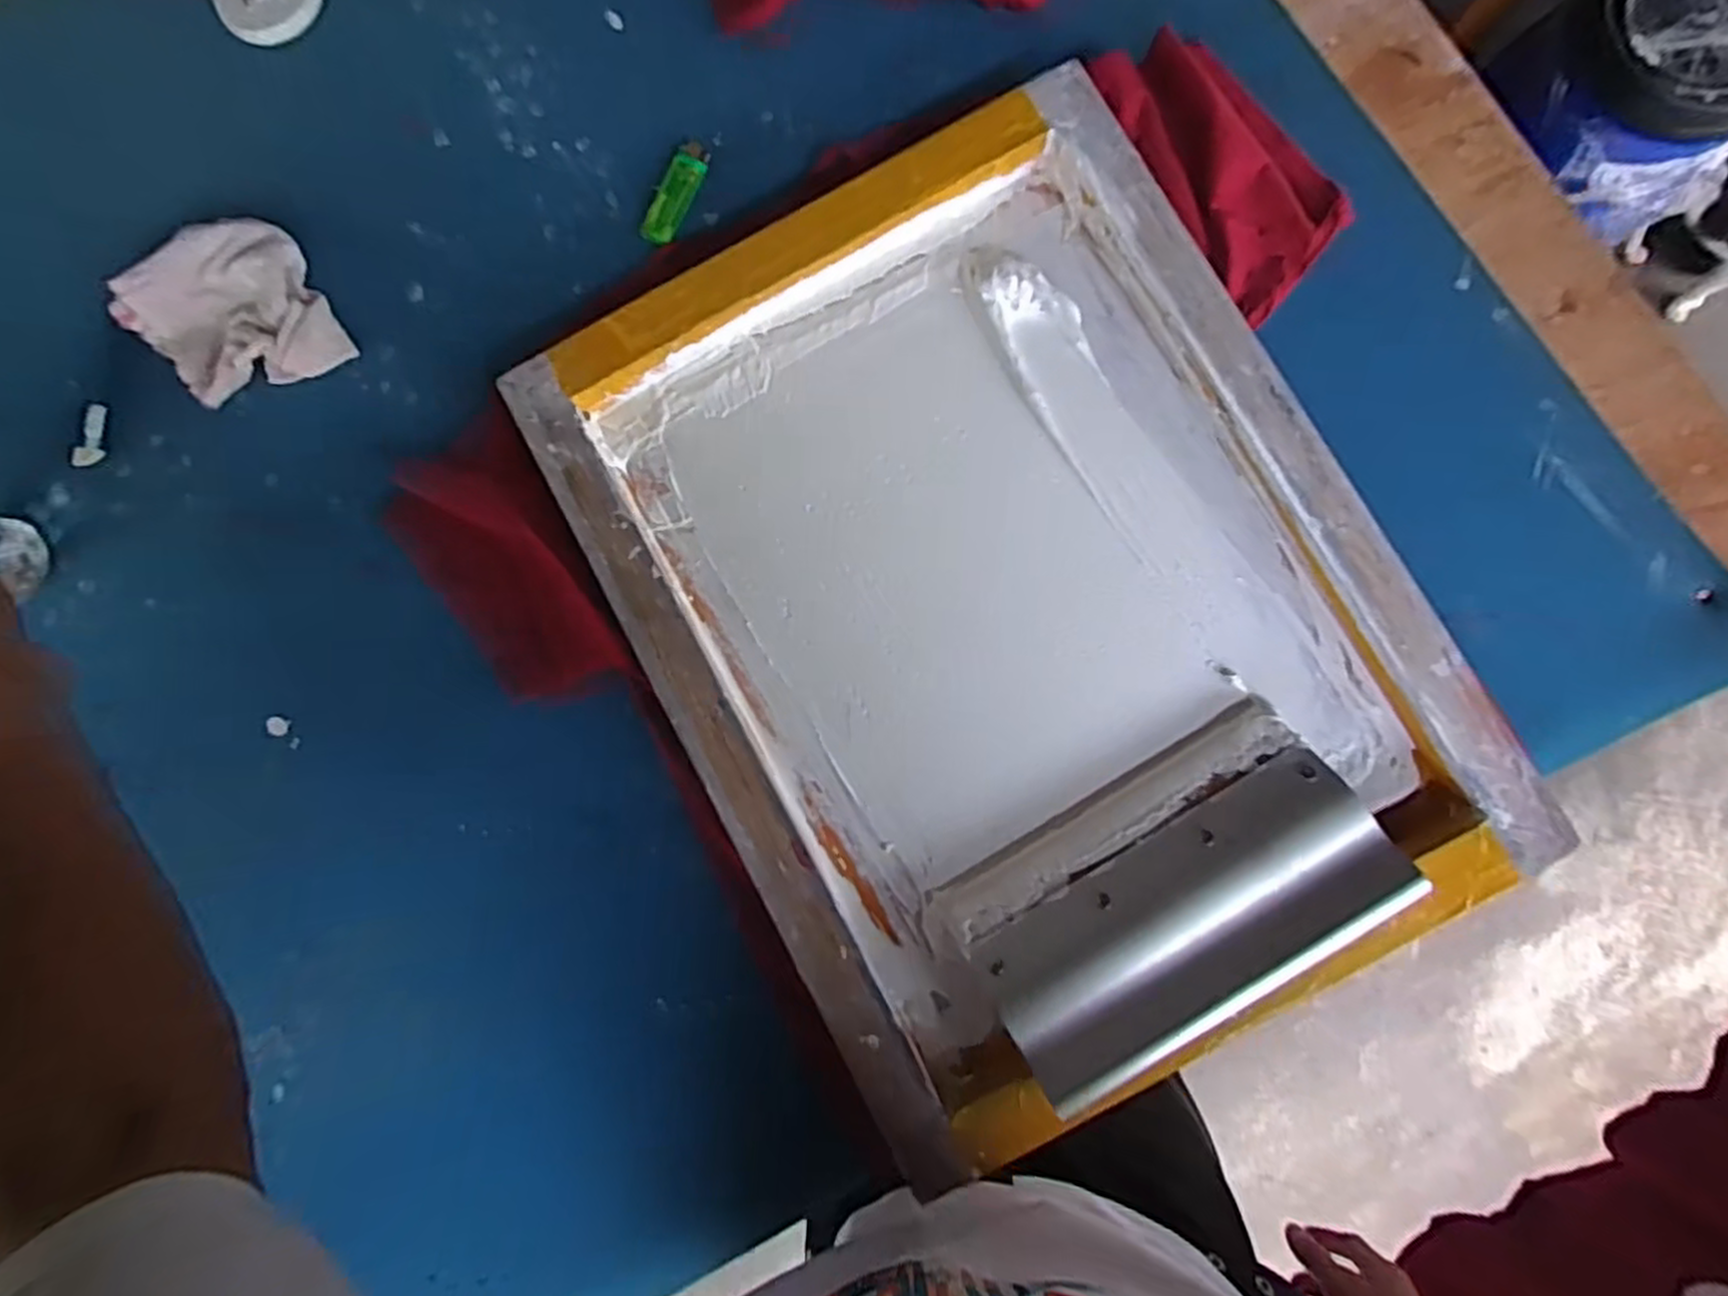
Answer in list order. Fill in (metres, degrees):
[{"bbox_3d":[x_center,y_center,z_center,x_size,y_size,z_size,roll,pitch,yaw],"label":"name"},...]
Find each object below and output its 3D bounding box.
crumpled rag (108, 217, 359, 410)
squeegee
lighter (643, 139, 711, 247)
[{"bbox_3d":[-0.466,-0.241,0.554,0.134,0.038,0.128,-30,83,0],"label":"crumpled rag"},{"bbox_3d":[0.187,0.155,0.468,0.247,0.052,0.141,-32,83,0],"label":"squeegee"},{"bbox_3d":[-0.139,-0.336,0.560,0.026,0.018,0.075,23,86,5],"label":"lighter"}]

